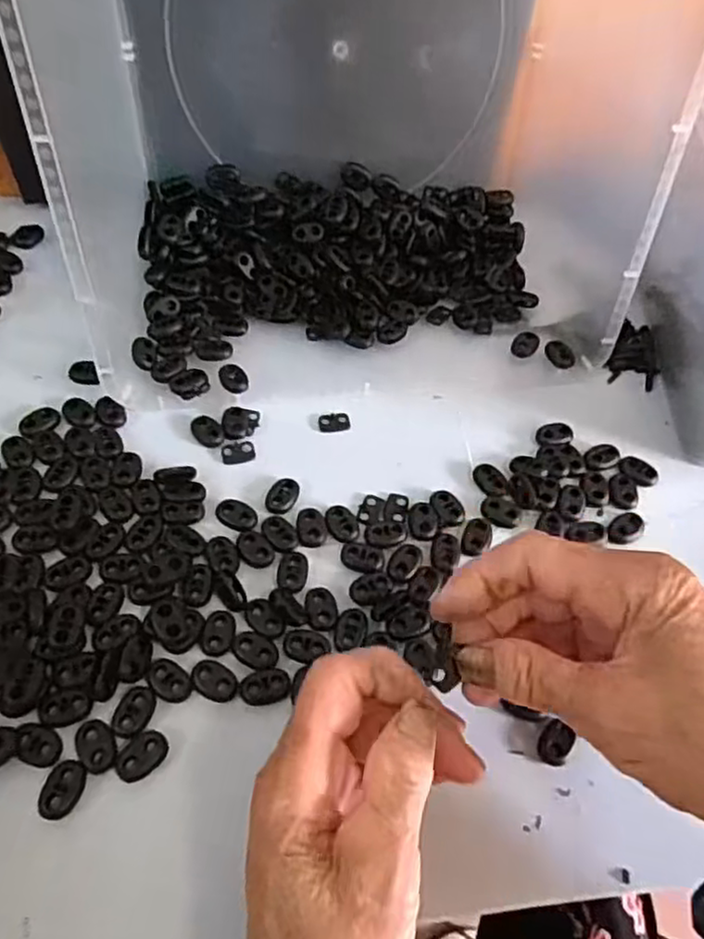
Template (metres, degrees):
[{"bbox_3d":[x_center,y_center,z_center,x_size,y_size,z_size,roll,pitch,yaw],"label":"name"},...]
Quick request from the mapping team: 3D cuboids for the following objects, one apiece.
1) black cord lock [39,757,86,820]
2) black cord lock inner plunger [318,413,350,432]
[{"bbox_3d":[-0.117,0.129,0.276,0.014,0.004,0.022,15,56,6],"label":"black cord lock"},{"bbox_3d":[-0.010,-0.028,0.395,0.018,0.004,0.012,-7,57,-9],"label":"black cord lock inner plunger"}]

